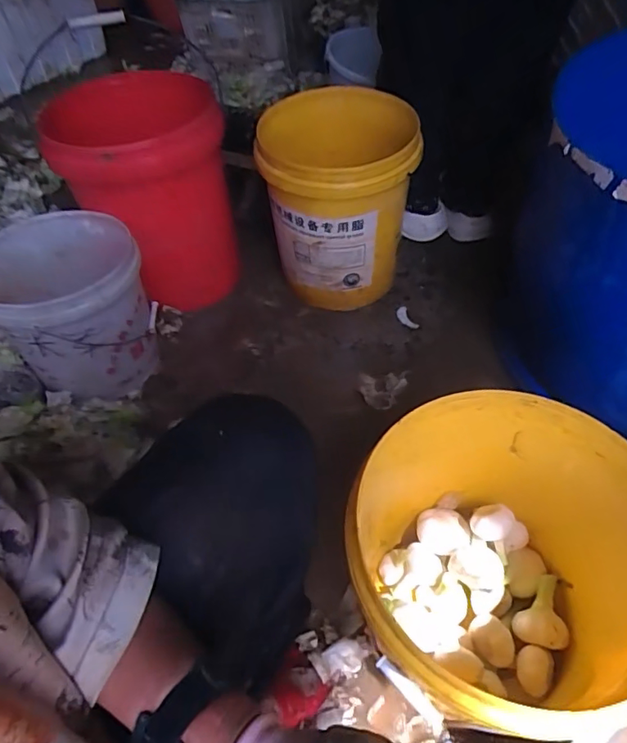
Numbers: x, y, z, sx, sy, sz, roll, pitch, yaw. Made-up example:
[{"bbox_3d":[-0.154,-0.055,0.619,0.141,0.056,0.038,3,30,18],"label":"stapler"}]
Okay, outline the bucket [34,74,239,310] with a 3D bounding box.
[{"bbox_3d":[-0.308,-0.356,1.040,0.278,0.397,0.363,-9,51,-3],"label":"bucket"}]

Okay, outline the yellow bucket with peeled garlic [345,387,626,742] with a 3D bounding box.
[{"bbox_3d":[0.193,0.226,0.561,0.291,0.286,0.290,-2,51,3],"label":"yellow bucket with peeled garlic"}]

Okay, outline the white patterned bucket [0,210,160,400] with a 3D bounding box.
[{"bbox_3d":[-0.423,-0.121,0.911,0.247,0.239,0.277,-25,53,-15],"label":"white patterned bucket"}]

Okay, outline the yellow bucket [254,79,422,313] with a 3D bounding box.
[{"bbox_3d":[0.050,-0.326,1.029,0.267,0.341,0.292,-2,51,3],"label":"yellow bucket"}]

